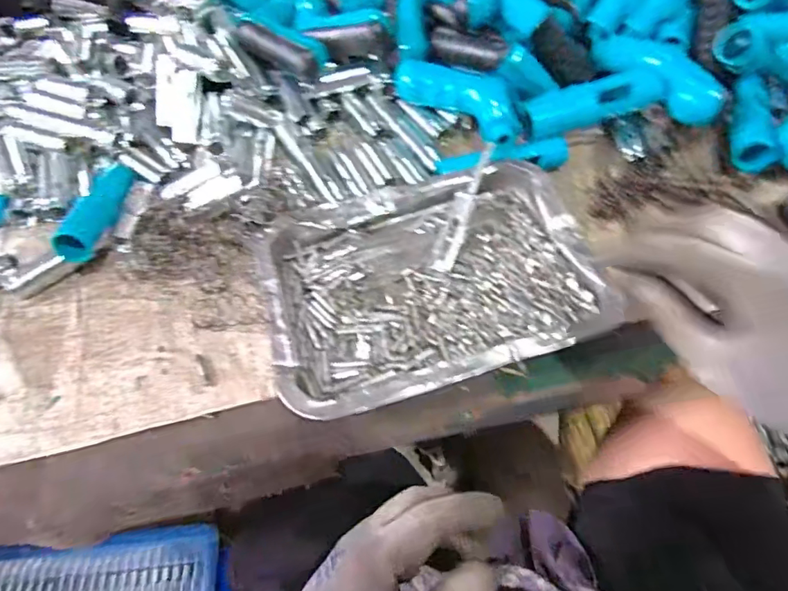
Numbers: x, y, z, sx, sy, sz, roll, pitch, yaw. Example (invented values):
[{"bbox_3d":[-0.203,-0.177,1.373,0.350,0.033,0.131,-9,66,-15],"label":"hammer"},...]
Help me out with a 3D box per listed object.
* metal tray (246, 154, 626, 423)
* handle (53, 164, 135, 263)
[{"bbox_3d":[0.027,-0.015,0.398,0.250,0.044,0.181,-17,65,-4],"label":"metal tray"},{"bbox_3d":[-0.270,-0.081,0.460,0.034,0.024,0.131,-6,45,1],"label":"handle"}]

